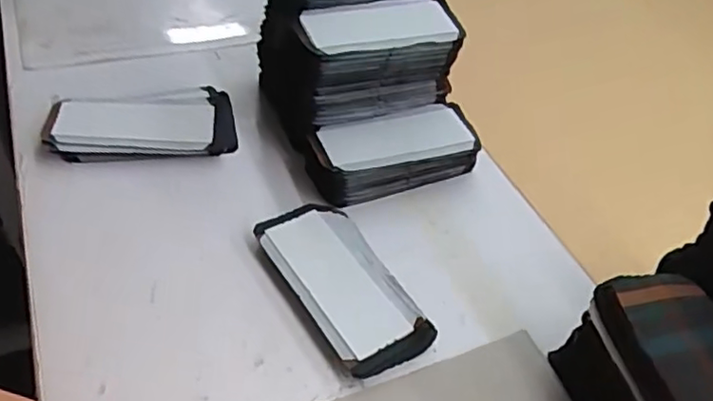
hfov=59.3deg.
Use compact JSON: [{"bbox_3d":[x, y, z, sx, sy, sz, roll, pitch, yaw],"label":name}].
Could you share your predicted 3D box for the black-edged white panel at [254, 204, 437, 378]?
[{"bbox_3d":[-0.011,0.067,0.521,0.084,0.019,0.162,-21,51,-24],"label":"black-edged white panel"}]

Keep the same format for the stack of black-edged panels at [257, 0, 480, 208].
[{"bbox_3d":[0.012,-0.132,0.627,0.173,0.131,0.207,-15,49,-19],"label":"stack of black-edged panels"}]

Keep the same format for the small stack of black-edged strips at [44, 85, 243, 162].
[{"bbox_3d":[-0.210,-0.076,0.625,0.170,0.030,0.084,-6,46,-12],"label":"small stack of black-edged strips"}]

